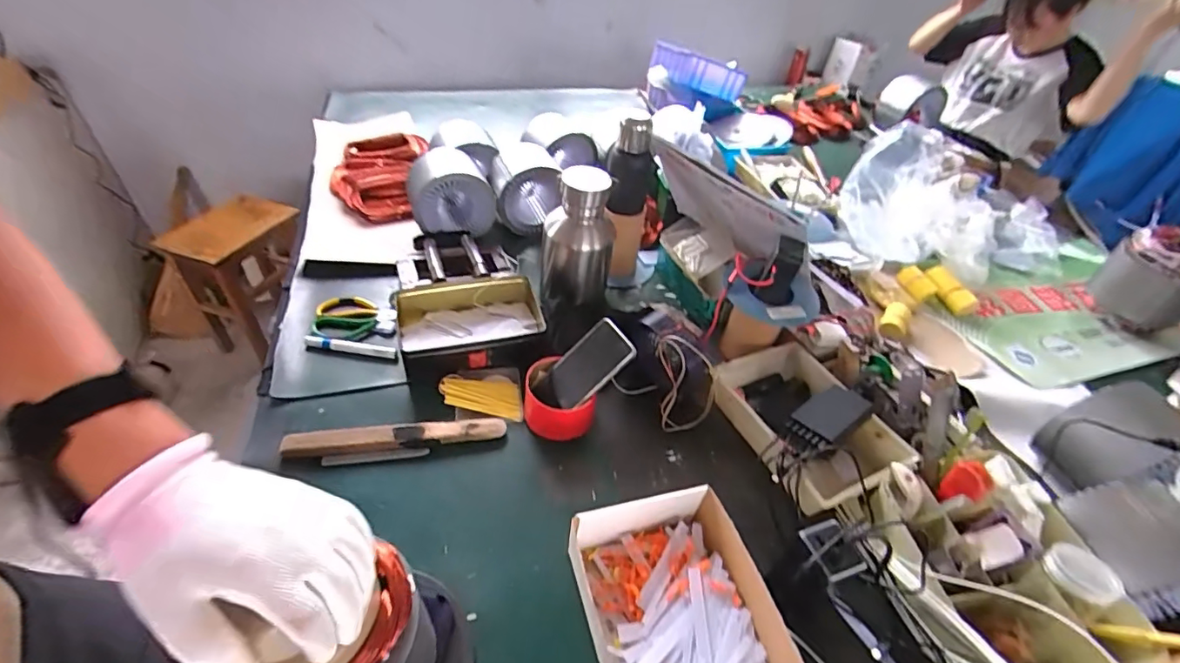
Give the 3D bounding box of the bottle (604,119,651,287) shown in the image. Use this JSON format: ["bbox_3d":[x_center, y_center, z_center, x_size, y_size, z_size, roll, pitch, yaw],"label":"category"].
[{"bbox_3d":[0.062,-0.216,0.922,0.076,0.309,0.091,6,43,0],"label":"bottle"}]

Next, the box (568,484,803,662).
[{"bbox_3d":[0.095,0.300,0.531,0.184,0.072,0.241,-8,45,-15],"label":"box"}]

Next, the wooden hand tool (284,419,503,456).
[{"bbox_3d":[-0.256,0.139,0.688,0.276,0.027,0.029,-5,44,-11],"label":"wooden hand tool"}]

